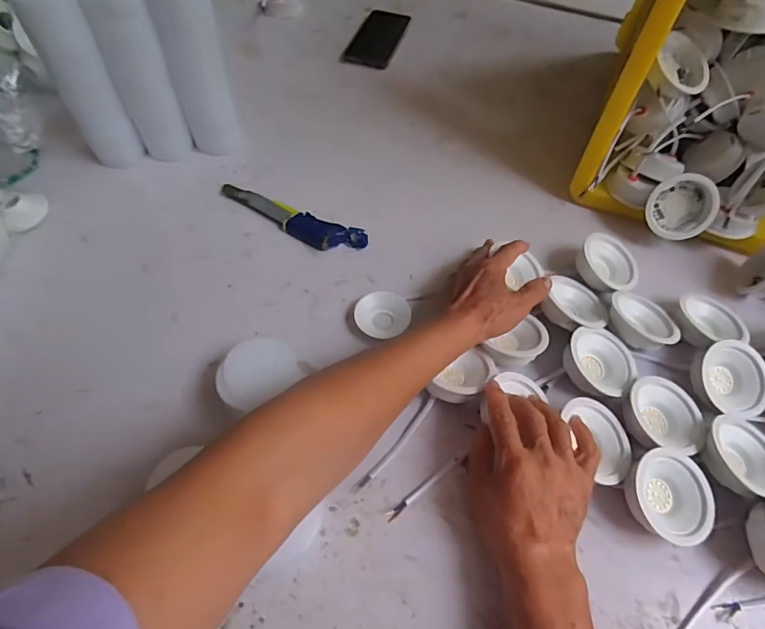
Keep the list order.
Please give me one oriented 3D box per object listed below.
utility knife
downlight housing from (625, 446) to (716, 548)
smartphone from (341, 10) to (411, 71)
[{"bbox_3d":[-0.114,-0.115,0.542,0.196,0.016,0.043,20,59,11],"label":"utility knife"},{"bbox_3d":[0.235,0.148,0.372,0.067,0.035,0.069,1,57,-1],"label":"downlight housing"},{"bbox_3d":[-0.006,-0.476,0.782,0.077,0.007,0.172,14,58,7],"label":"smartphone"}]

